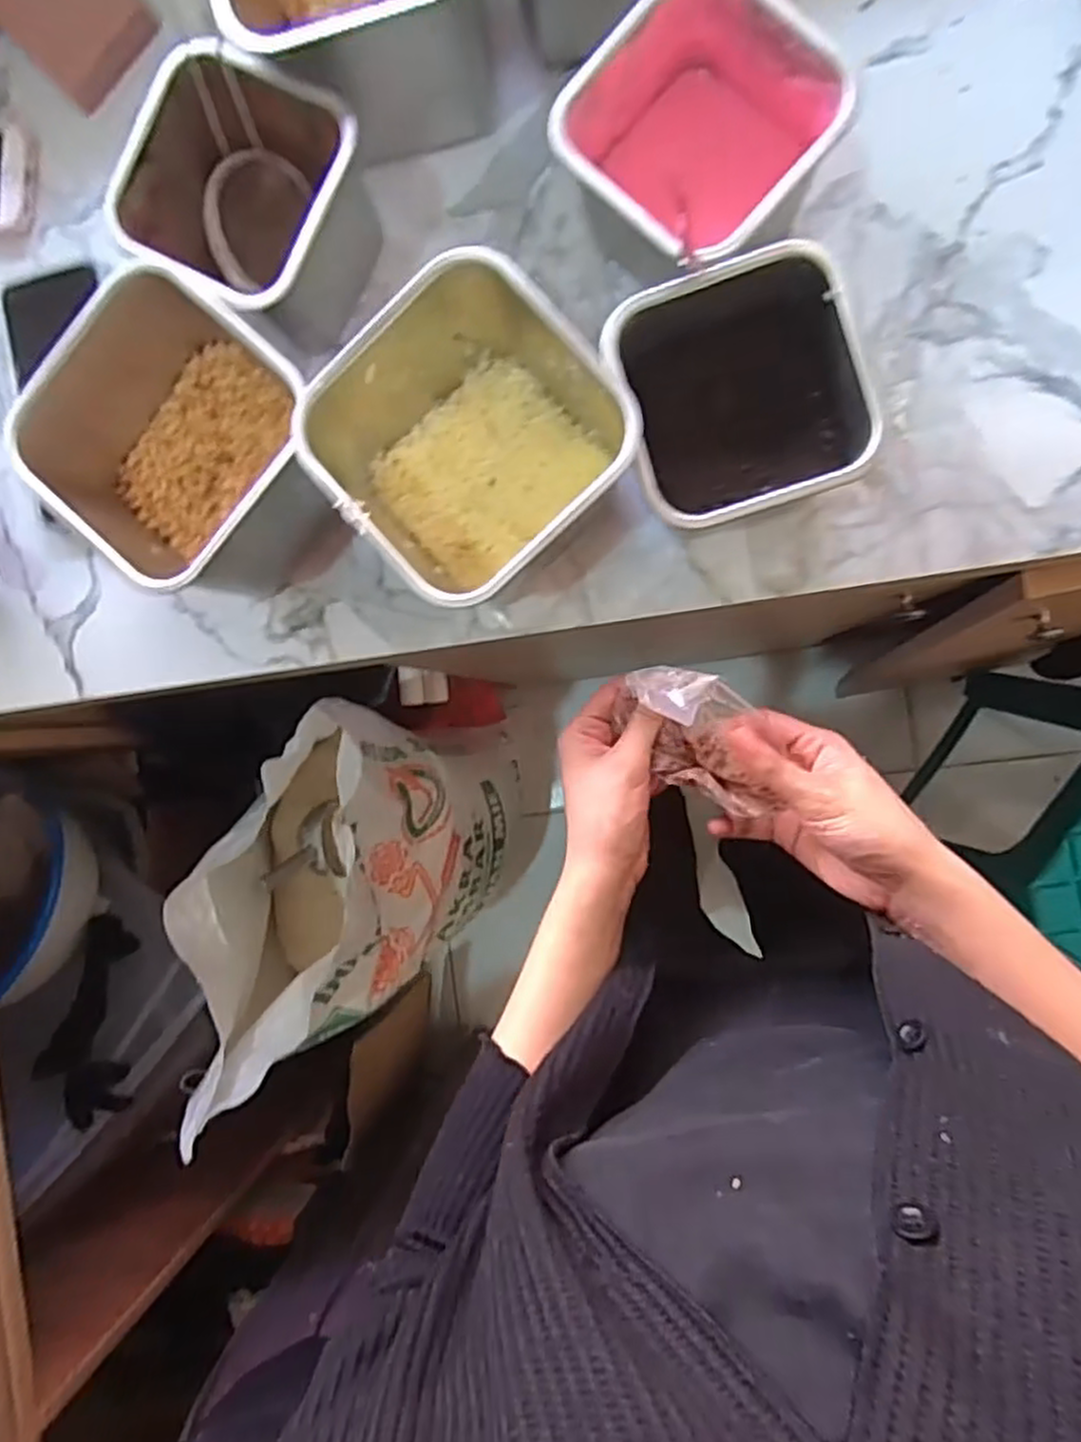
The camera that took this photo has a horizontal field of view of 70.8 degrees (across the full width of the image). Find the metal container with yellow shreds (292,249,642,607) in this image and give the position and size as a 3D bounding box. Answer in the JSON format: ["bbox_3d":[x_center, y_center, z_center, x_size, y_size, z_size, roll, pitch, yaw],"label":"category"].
[{"bbox_3d":[-0.030,-0.141,0.418,0.132,0.116,0.134,-44,85,7],"label":"metal container with yellow shreds"}]

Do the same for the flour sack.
[{"bbox_3d":[-0.211,0.177,0.908,0.352,0.474,0.275,-41,86,8],"label":"flour sack"}]

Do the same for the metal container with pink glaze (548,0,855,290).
[{"bbox_3d":[0.085,-0.293,0.407,0.116,0.099,0.115,-44,85,7],"label":"metal container with pink glaze"}]

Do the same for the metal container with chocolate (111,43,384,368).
[{"bbox_3d":[-0.161,-0.292,0.444,0.114,0.094,0.116,32,96,6],"label":"metal container with chocolate"}]

